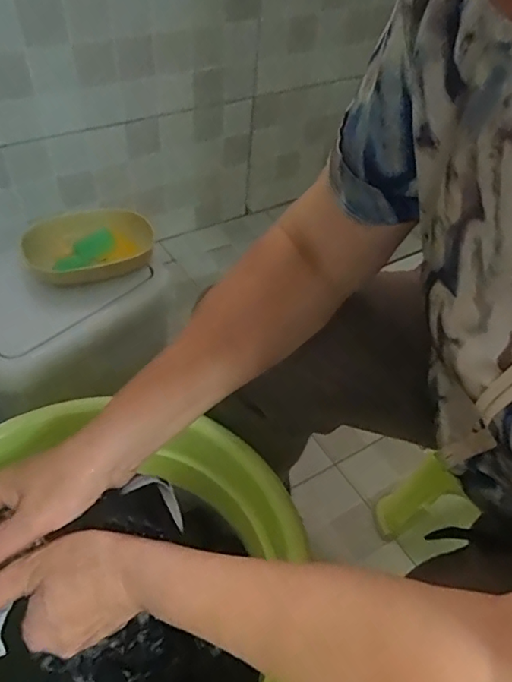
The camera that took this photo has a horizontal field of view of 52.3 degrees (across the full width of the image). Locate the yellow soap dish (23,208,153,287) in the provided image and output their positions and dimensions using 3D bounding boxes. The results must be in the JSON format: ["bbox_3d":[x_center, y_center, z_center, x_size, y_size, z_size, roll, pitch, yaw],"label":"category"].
[{"bbox_3d":[-0.197,-0.113,0.619,0.146,0.040,0.107,-14,50,-18],"label":"yellow soap dish"}]

